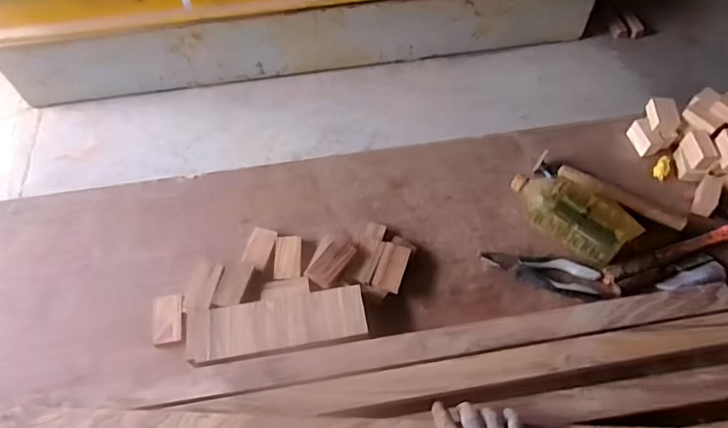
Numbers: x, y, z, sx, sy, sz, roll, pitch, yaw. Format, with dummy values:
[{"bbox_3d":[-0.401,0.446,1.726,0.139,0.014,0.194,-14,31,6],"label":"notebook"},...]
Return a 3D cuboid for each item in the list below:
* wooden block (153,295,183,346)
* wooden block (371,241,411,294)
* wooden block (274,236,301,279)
[{"bbox_3d":[-0.323,0.173,0.801,0.050,0.009,0.083,-10,58,-4],"label":"wooden block"},{"bbox_3d":[0.047,0.090,0.831,0.046,0.018,0.084,15,60,11],"label":"wooden block"},{"bbox_3d":[-0.134,0.077,0.861,0.043,0.018,0.076,-2,58,0],"label":"wooden block"}]

